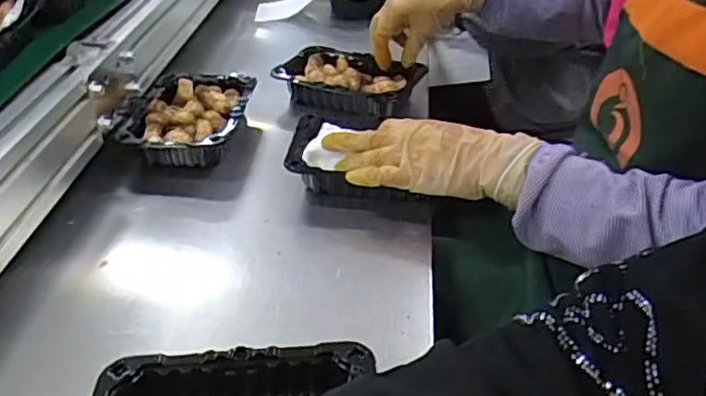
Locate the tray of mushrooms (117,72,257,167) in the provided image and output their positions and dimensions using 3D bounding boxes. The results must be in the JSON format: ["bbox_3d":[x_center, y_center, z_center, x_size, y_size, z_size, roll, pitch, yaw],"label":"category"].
[{"bbox_3d":[-0.193,-0.096,0.752,0.123,0.046,0.163,1,35,-1],"label":"tray of mushrooms"}]

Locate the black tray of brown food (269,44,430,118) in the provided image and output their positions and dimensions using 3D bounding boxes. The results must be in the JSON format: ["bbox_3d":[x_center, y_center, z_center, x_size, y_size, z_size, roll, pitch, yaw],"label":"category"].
[{"bbox_3d":[-0.013,-0.152,0.849,0.179,0.058,0.130,18,38,23],"label":"black tray of brown food"}]

